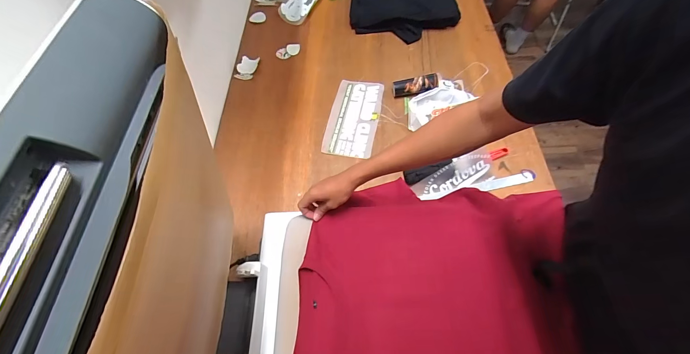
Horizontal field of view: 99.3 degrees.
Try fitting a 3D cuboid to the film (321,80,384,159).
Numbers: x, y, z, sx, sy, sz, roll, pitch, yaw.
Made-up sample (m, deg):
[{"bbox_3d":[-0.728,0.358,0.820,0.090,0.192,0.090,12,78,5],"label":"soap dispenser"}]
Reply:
[{"bbox_3d":[0.028,-0.179,0.868,0.137,0.010,0.277,12,64,4],"label":"film"}]

